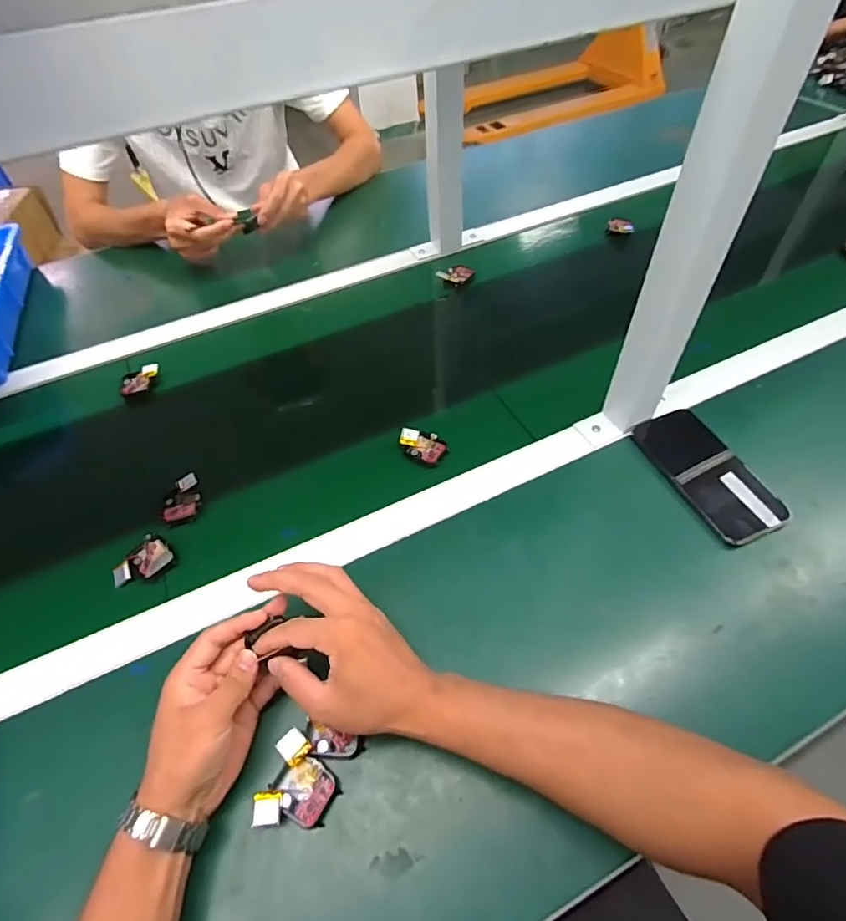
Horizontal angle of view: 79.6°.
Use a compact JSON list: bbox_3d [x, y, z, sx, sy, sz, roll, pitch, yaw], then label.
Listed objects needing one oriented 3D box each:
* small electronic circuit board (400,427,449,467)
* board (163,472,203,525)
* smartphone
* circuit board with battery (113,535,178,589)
[{"bbox_3d":[-0.001,-0.015,0.577,0.055,0.019,0.037,23,57,19],"label":"small electronic circuit board"},{"bbox_3d":[-0.259,0.041,0.547,0.039,0.018,0.057,-13,53,-7],"label":"board"},{"bbox_3d":[0.299,0.010,0.532,0.078,0.014,0.160,-17,53,-10],"label":"smartphone"},{"bbox_3d":[-0.277,0.102,0.501,0.054,0.021,0.036,-35,59,-22],"label":"circuit board with battery"}]

